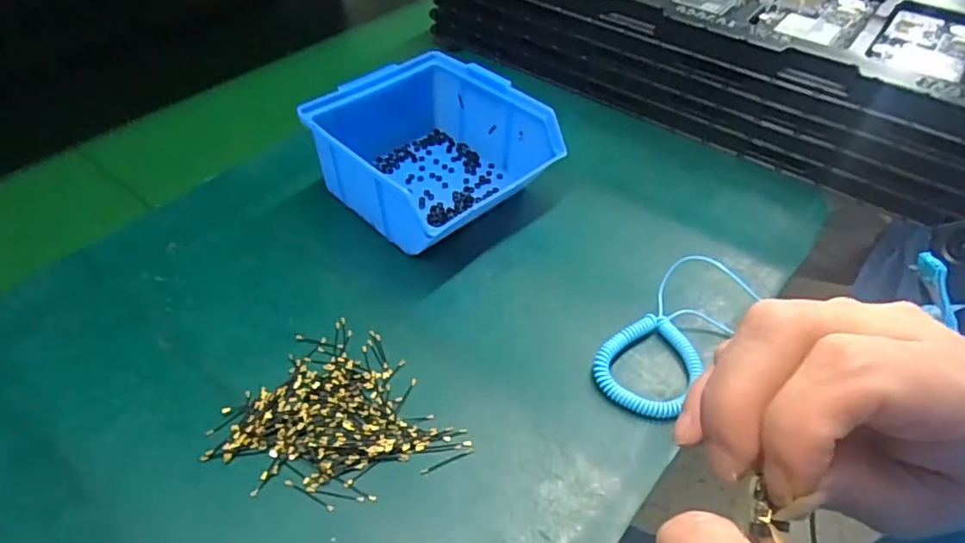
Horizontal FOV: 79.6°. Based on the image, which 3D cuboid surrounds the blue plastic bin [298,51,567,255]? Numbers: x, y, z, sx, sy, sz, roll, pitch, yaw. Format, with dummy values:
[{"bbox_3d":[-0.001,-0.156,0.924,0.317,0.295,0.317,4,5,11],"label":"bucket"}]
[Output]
[{"bbox_3d":[-0.033,-0.080,0.398,0.122,0.068,0.126,-35,57,-28],"label":"blue plastic bin"}]

